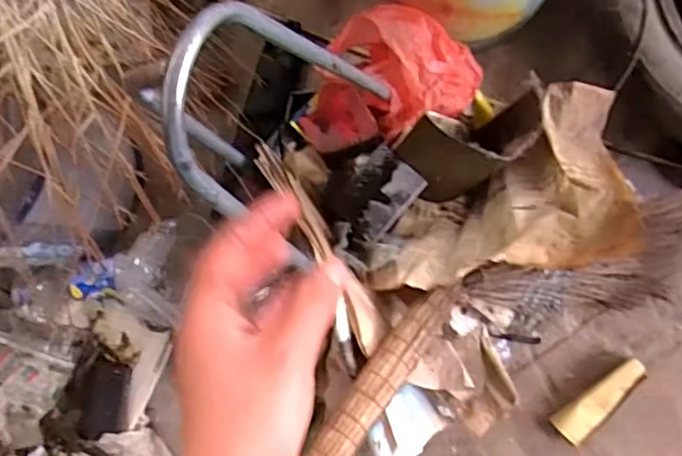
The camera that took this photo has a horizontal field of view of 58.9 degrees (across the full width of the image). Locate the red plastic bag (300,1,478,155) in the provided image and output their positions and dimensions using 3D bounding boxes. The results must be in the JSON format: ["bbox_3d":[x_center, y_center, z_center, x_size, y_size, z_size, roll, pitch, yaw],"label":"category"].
[{"bbox_3d":[0.045,-0.167,0.682,0.208,0.105,0.119,-24,85,11],"label":"red plastic bag"}]

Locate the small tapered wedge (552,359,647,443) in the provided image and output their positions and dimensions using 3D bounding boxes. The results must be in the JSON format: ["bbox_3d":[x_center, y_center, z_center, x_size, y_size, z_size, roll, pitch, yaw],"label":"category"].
[{"bbox_3d":[0.345,0.229,0.798,0.136,0.024,0.045,-45,81,9],"label":"small tapered wedge"}]

